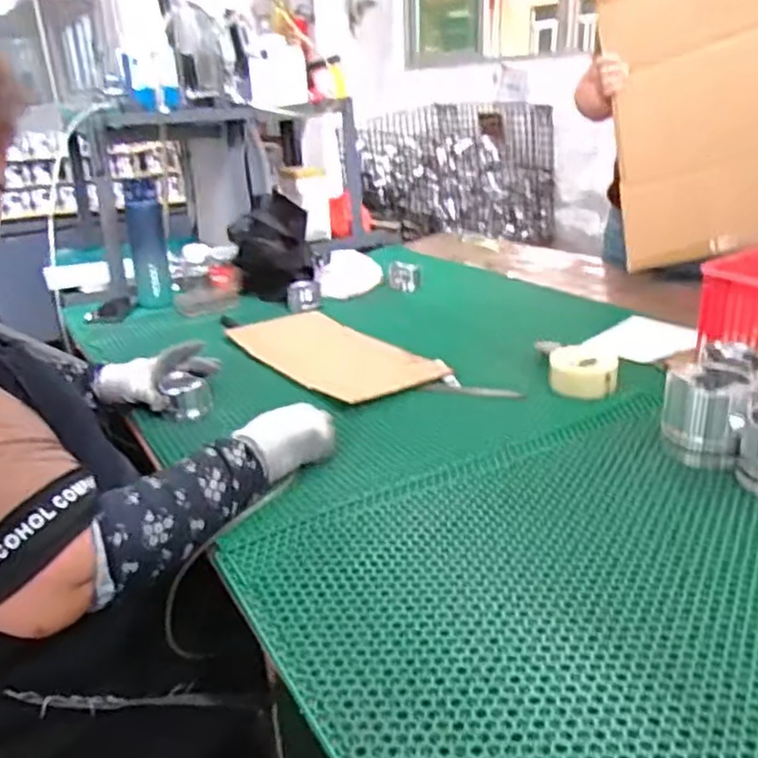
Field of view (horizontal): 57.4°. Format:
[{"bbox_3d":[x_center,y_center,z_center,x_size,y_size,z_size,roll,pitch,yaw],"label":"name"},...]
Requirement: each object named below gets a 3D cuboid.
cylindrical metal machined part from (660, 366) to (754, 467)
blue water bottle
[{"bbox_3d":[0.395,0.040,0.840,0.092,0.096,0.088,7,26,24],"label":"cylindrical metal machined part"},{"bbox_3d":[-0.485,-0.283,1.450,0.075,0.260,0.062,-13,25,-20],"label":"blue water bottle"}]

